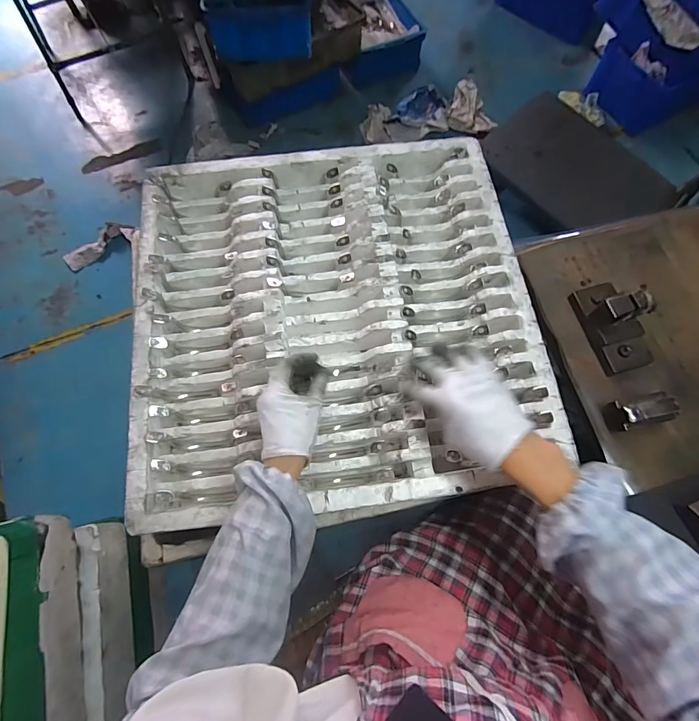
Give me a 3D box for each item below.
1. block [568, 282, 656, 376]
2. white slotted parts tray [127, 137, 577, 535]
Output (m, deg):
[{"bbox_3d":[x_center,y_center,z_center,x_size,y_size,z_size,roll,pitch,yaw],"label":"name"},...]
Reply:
[{"bbox_3d":[0.383,-0.055,0.565,0.066,0.071,0.134,-14,72,-5],"label":"block"},{"bbox_3d":[-0.025,-0.071,0.575,0.539,0.062,0.539,-7,71,-3],"label":"white slotted parts tray"}]

